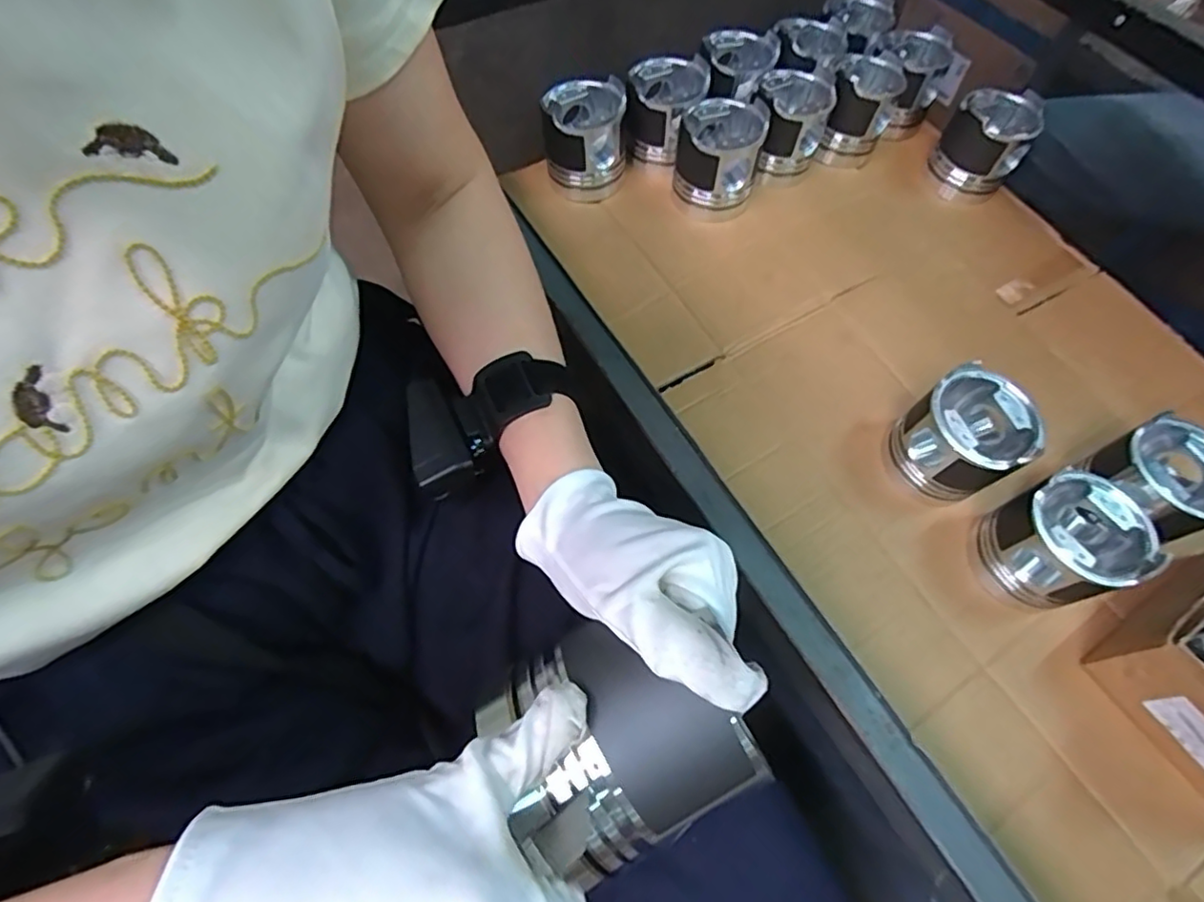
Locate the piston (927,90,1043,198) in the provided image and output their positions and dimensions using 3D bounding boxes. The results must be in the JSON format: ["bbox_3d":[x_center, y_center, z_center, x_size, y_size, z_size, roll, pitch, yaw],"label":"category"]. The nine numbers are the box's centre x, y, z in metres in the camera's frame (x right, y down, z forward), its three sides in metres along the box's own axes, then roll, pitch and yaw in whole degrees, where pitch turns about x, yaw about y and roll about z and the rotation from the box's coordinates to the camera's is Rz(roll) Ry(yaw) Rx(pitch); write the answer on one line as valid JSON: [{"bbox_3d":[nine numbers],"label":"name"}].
[{"bbox_3d":[0.489,-0.393,0.786,0.098,0.102,0.094,32,65,13],"label":"piston"}]

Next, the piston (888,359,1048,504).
[{"bbox_3d":[0.334,-0.011,0.571,0.088,0.102,0.096,1,62,-3],"label":"piston"}]

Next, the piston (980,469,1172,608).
[{"bbox_3d":[0.400,0.083,0.538,0.091,0.100,0.098,-29,67,-17],"label":"piston"}]

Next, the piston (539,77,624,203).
[{"bbox_3d":[-0.023,-0.380,0.748,0.095,0.110,0.095,1,62,-3],"label":"piston"}]

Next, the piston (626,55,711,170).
[{"bbox_3d":[0.077,-0.421,0.769,0.094,0.109,0.091,1,62,-3],"label":"piston"}]

